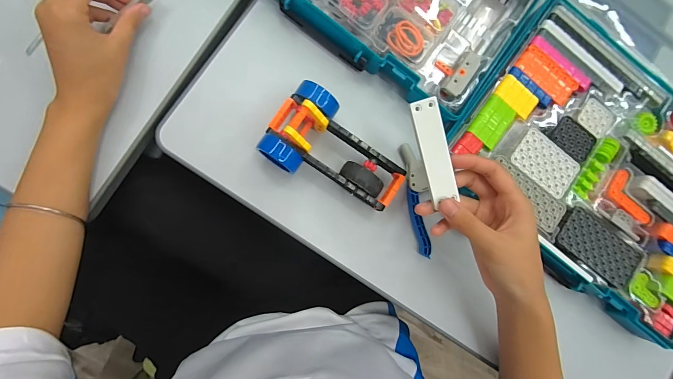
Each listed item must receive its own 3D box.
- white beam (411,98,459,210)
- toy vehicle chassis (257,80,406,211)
[{"bbox_3d":[0.089,-0.035,0.292,0.027,0.004,0.092,-17,100,-6],"label":"white beam"},{"bbox_3d":[0.003,-0.042,0.350,0.152,0.062,0.093,30,85,-3],"label":"toy vehicle chassis"}]

